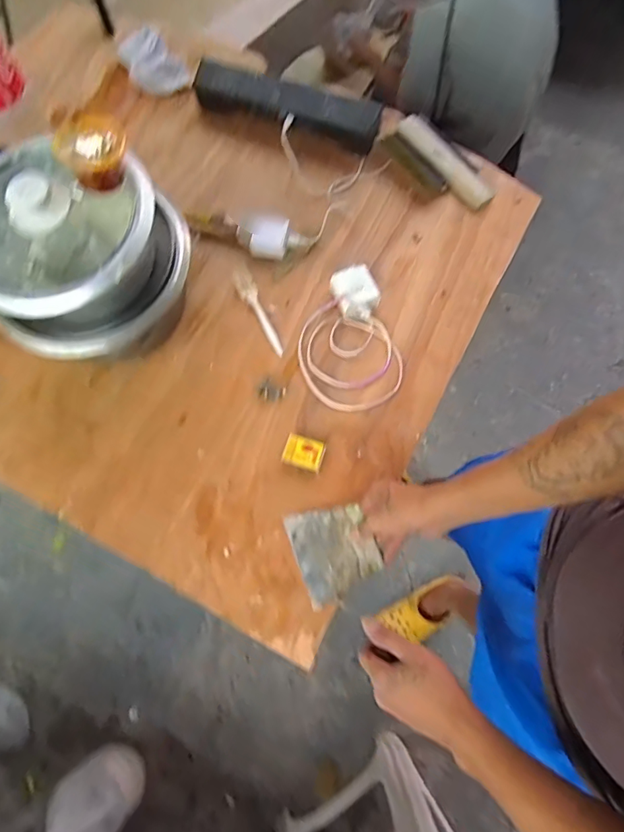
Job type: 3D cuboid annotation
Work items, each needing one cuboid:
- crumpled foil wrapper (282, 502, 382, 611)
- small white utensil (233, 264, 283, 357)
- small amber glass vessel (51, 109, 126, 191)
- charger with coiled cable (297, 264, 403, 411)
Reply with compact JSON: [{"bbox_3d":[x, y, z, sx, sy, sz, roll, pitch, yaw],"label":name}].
[{"bbox_3d":[0.027,0.162,0.586,0.093,0.026,0.108,-21,73,-6],"label":"crumpled foil wrapper"},{"bbox_3d":[-0.078,-0.153,0.698,0.027,0.008,0.156,-25,73,-8],"label":"small white utensil"},{"bbox_3d":[-0.228,-0.277,0.503,0.068,0.053,0.073,0,72,1],"label":"small amber glass vessel"},{"bbox_3d":[0.043,-0.106,0.663,0.139,0.035,0.195,-19,72,-6],"label":"charger with coiled cable"}]

